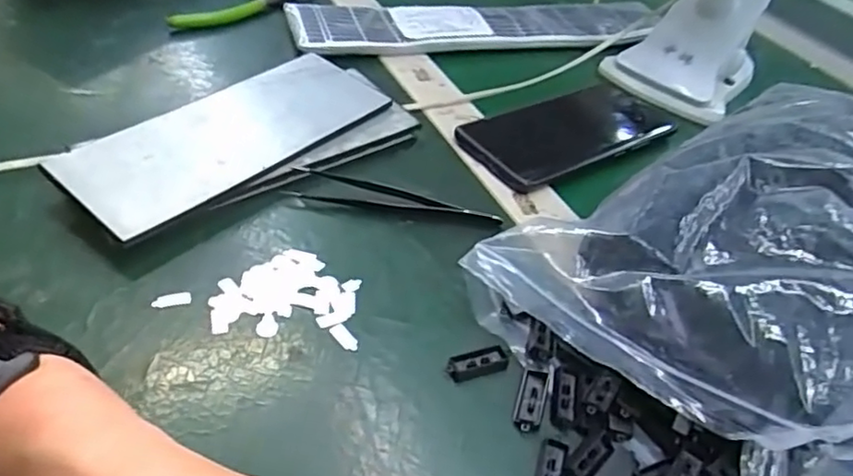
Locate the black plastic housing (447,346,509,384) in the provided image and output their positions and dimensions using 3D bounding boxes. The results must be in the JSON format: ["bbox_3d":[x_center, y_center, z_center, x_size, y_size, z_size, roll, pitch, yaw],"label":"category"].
[{"bbox_3d":[0.025,0.060,0.309,0.029,0.004,0.013,-10,45,-18],"label":"black plastic housing"}]

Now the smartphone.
[{"bbox_3d":[0.106,-0.082,0.472,0.174,0.007,0.082,-23,50,-30],"label":"smartphone"}]

